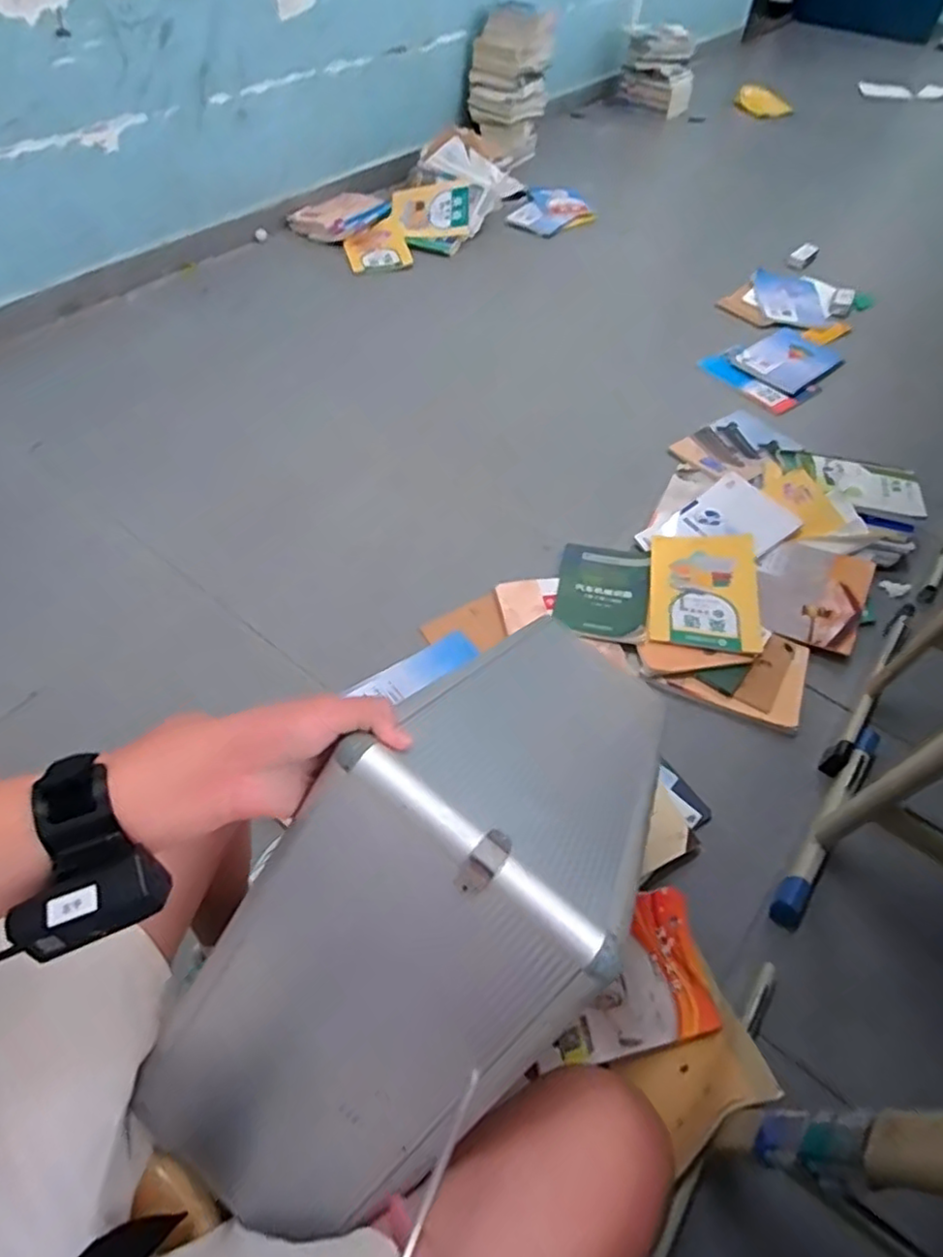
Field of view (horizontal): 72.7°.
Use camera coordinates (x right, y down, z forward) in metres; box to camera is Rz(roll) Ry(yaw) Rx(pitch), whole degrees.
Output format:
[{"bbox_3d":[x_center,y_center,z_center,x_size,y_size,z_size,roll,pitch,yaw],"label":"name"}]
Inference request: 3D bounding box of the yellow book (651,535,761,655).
[{"bbox_3d":[0.449,-0.078,1.248,0.201,0.012,0.268,4,56,9],"label":"yellow book"}]

